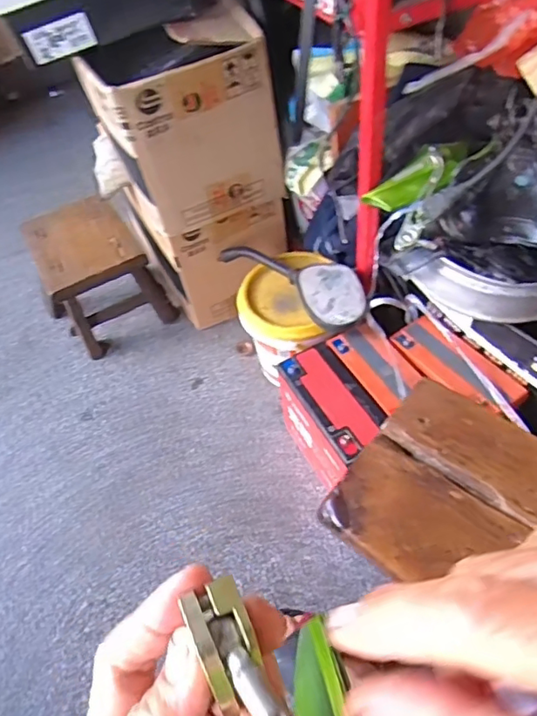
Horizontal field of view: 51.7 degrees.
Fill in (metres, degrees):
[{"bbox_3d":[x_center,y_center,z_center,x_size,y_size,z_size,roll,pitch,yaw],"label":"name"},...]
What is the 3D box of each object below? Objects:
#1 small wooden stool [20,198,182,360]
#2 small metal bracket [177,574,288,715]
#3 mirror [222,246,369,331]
[{"bbox_3d":[-0.319,-0.151,1.035,0.182,0.188,0.228,-31,54,-19],"label":"small wooden stool"},{"bbox_3d":[-0.010,0.088,0.164,0.017,0.011,0.042,-22,46,-17],"label":"small metal bracket"},{"bbox_3d":[0.040,-0.130,0.845,0.092,0.034,0.284,-44,52,-11],"label":"mirror"}]

